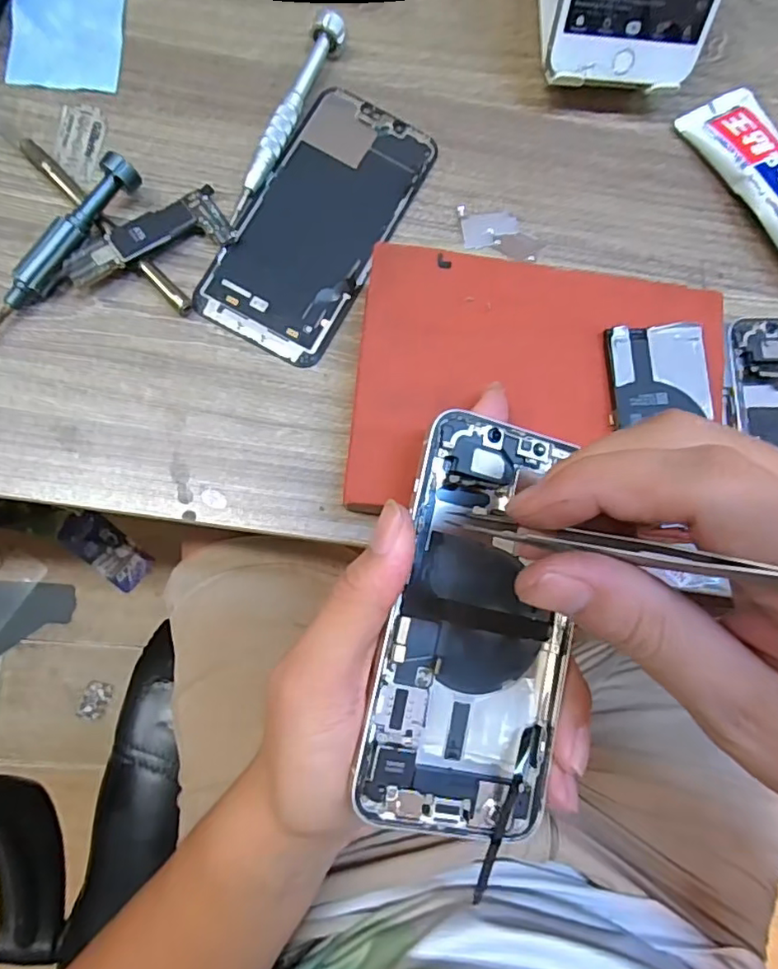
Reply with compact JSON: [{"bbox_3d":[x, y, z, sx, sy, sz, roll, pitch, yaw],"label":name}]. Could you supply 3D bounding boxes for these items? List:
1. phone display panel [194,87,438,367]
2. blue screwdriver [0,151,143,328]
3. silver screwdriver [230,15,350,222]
[{"bbox_3d":[-0.033,-0.132,0.285,0.067,0.010,0.141,28,81,0],"label":"phone display panel"},{"bbox_3d":[-0.151,-0.106,0.263,0.013,0.023,0.103,37,81,1],"label":"blue screwdriver"},{"bbox_3d":[-0.052,-0.184,0.288,0.015,0.015,0.116,25,81,-1],"label":"silver screwdriver"}]

